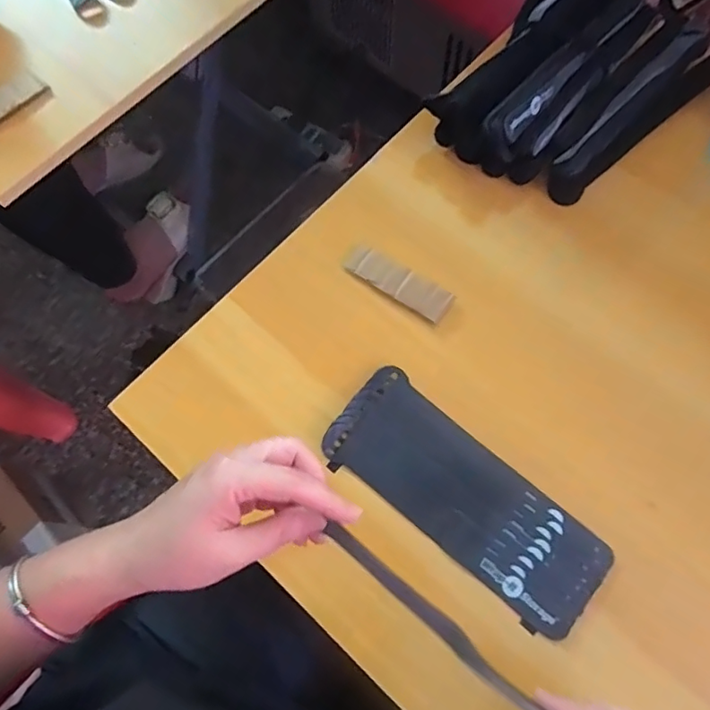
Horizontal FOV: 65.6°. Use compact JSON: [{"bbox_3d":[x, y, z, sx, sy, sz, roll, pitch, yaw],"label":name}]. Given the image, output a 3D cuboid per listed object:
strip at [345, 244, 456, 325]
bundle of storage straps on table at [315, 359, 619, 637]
[{"bbox_3d":[0.034,-0.057,0.423,0.086,0.008,0.026,32,75,13],"label":"strip"},{"bbox_3d":[0.075,0.096,0.379,0.198,0.013,0.077,36,76,14],"label":"bundle of storage straps on table"}]

